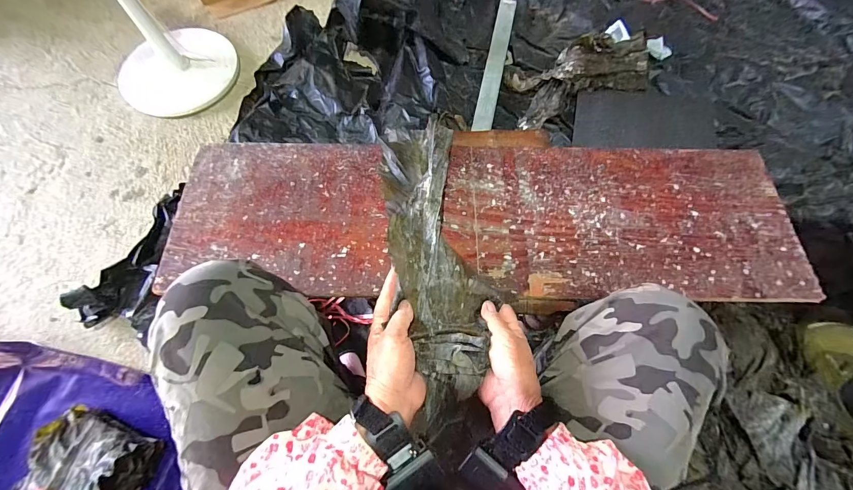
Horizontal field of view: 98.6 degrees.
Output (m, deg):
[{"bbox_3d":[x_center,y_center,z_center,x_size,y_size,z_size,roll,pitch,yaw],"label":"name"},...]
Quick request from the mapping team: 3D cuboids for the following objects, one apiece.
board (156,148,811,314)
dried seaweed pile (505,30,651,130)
[{"bbox_3d":[0.088,-0.042,0.543,0.887,0.022,0.249,0,71,0],"label":"board"},{"bbox_3d":[0.430,-0.474,1.020,0.420,0.061,0.215,-18,72,-6],"label":"dried seaweed pile"}]

